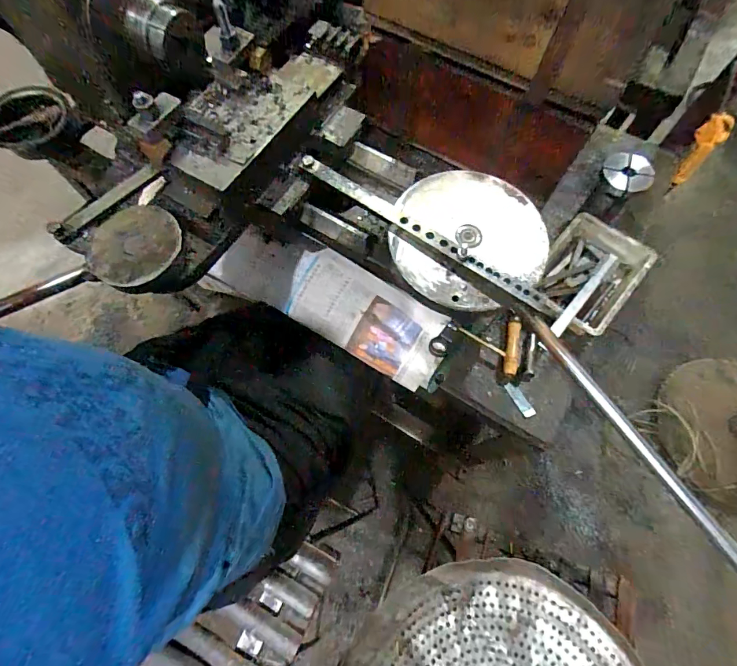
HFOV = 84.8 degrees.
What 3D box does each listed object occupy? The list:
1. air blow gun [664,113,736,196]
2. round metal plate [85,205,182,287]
[{"bbox_3d":[0.572,-0.316,0.706,0.032,0.155,0.044,-40,74,-15],"label":"air blow gun"},{"bbox_3d":[-0.256,-0.096,0.440,0.094,0.008,0.095,0,68,-1],"label":"round metal plate"}]

